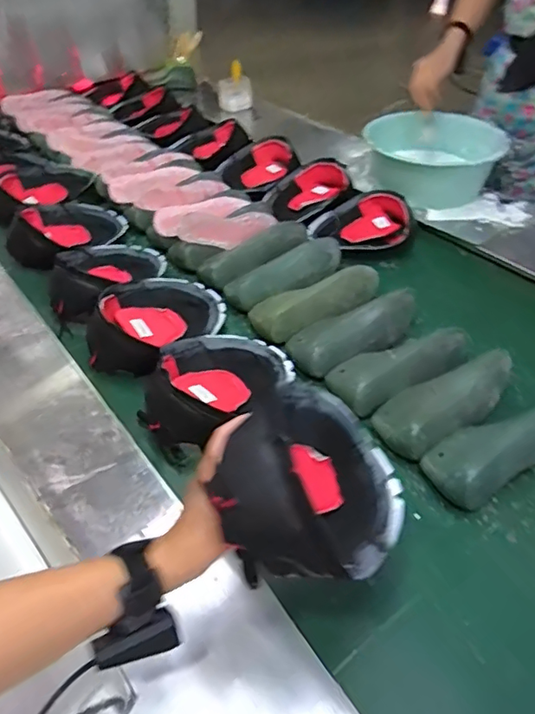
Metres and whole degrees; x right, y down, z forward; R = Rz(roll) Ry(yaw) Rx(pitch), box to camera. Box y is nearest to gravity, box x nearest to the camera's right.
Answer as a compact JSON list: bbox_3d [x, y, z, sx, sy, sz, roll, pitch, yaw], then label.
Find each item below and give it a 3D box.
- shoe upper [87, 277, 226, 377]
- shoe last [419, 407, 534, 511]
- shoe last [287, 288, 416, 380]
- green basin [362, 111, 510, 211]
[{"bbox_3d":[-0.181,-0.056,0.885,0.167,0.085,0.240,17,32,17],"label":"shoe upper"},{"bbox_3d":[0.300,0.104,0.693,0.200,0.072,0.091,-23,49,-25],"label":"shoe last"},{"bbox_3d":[0.148,-0.047,0.864,0.247,0.068,0.100,-23,49,-24],"label":"shoe last"},{"bbox_3d":[0.390,-0.485,1.295,0.307,0.118,0.307,1,43,-1],"label":"green basin"}]

